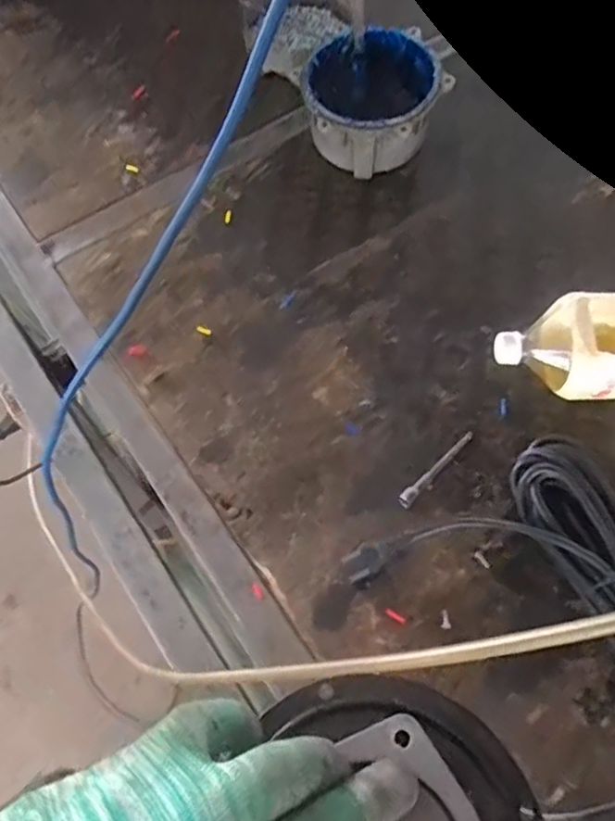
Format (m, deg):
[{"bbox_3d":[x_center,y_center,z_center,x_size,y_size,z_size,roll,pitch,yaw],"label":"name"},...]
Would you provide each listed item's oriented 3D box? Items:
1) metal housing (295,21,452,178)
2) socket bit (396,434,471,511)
[{"bbox_3d":[0.072,-0.345,0.730,0.149,0.090,0.145,0,66,0],"label":"metal housing"},{"bbox_3d":[0.120,0.052,0.597,0.013,0.011,0.102,41,72,16],"label":"socket bit"}]

